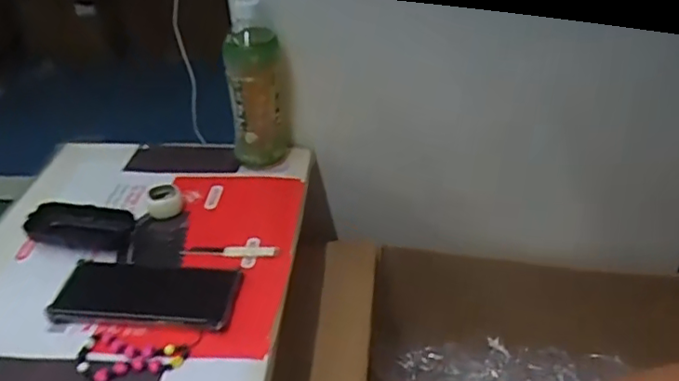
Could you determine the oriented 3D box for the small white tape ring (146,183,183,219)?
[{"bbox_3d":[-0.194,0.012,0.681,0.037,0.028,0.034,-1,34,1],"label":"small white tape ring"}]

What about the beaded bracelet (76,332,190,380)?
[{"bbox_3d":[-0.177,0.142,0.511,0.087,0.012,0.050,4,34,8],"label":"beaded bracelet"}]

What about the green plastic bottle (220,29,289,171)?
[{"bbox_3d":[-0.094,-0.104,0.721,0.070,0.167,0.061,-5,34,-6],"label":"green plastic bottle"}]

